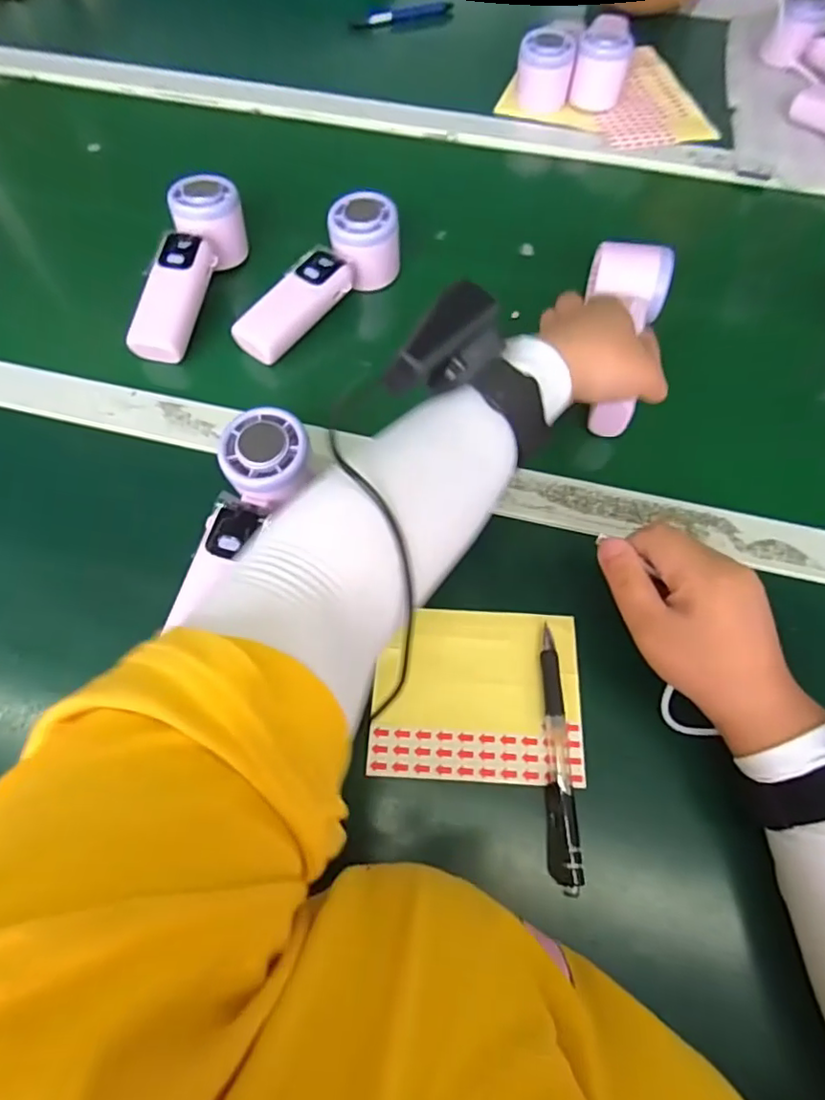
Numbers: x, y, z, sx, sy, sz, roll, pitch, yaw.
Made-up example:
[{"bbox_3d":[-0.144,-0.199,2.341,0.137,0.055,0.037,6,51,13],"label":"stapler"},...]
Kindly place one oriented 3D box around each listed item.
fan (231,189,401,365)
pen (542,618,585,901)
[{"bbox_3d":[-0.075,-0.220,0.473,0.051,0.051,0.161,36,67,17],"label":"fan"},{"bbox_3d":[0.080,0.112,0.329,0.014,0.011,0.136,1,62,0],"label":"pen"}]

